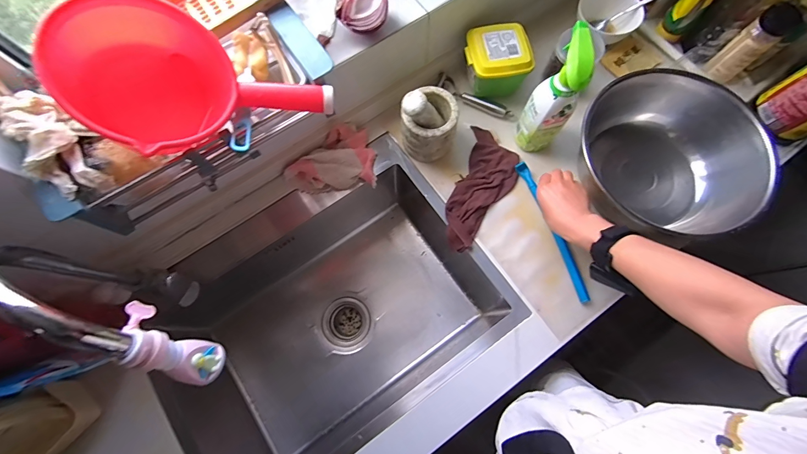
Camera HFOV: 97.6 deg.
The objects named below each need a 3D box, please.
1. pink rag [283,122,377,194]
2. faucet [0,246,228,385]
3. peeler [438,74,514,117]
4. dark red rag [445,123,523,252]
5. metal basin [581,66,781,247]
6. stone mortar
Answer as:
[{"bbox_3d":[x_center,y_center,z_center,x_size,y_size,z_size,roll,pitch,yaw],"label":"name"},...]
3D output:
[{"bbox_3d":[-0.143,-0.138,0.695,0.166,0.044,0.123,-5,74,-1],"label":"pink rag"},{"bbox_3d":[-0.316,0.097,0.422,0.246,0.284,0.044,32,76,9],"label":"faucet"},{"bbox_3d":[0.150,-0.272,0.751,0.172,0.018,0.035,28,76,8],"label":"peeler"},{"bbox_3d":[0.154,-0.075,0.687,0.106,0.015,0.253,21,75,6],"label":"dark red rag"},{"bbox_3d":[0.470,-0.118,0.663,0.318,0.145,0.296,0,74,1],"label":"metal basin"},{"bbox_3d":[0.053,-0.192,0.668,0.090,0.112,0.101,19,75,6],"label":"stone mortar"}]

